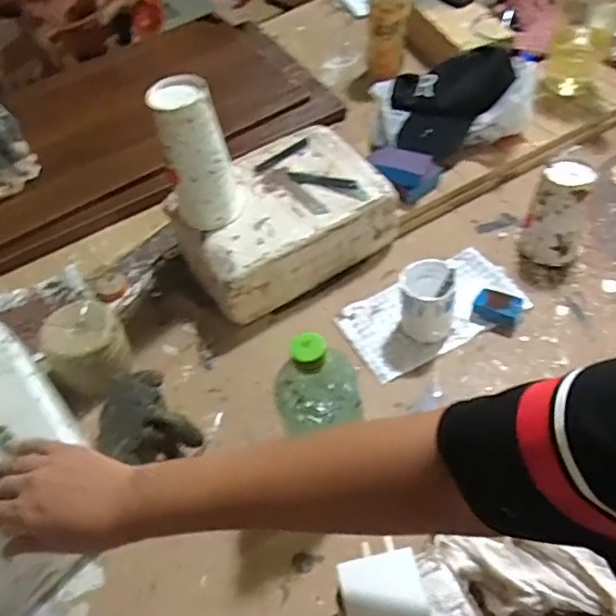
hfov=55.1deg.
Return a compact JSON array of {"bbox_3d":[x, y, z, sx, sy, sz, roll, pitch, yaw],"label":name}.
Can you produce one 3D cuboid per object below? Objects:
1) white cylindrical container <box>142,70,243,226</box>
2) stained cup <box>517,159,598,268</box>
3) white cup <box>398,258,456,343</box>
[{"bbox_3d":[-0.126,-0.175,0.690,0.073,0.169,0.063,-10,52,-3],"label":"white cylindrical container"},{"bbox_3d":[0.320,-0.118,0.755,0.074,0.120,0.070,11,54,13],"label":"stained cup"},{"bbox_3d":[0.140,-0.008,0.702,0.064,0.084,0.062,-2,52,3],"label":"white cup"}]

